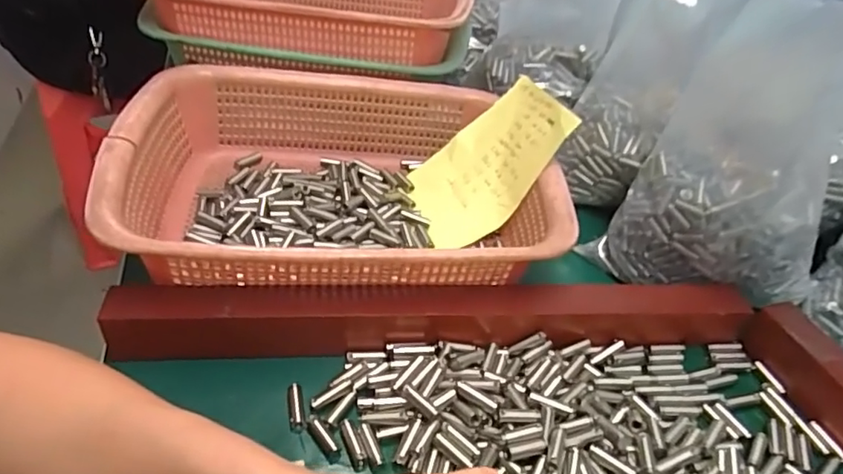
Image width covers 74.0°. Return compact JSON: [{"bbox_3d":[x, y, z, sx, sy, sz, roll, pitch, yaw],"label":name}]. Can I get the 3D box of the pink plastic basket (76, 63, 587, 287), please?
[{"bbox_3d":[-0.056,-0.047,0.410,0.284,0.078,0.225,-3,43,-10],"label":"pink plastic basket"}]

